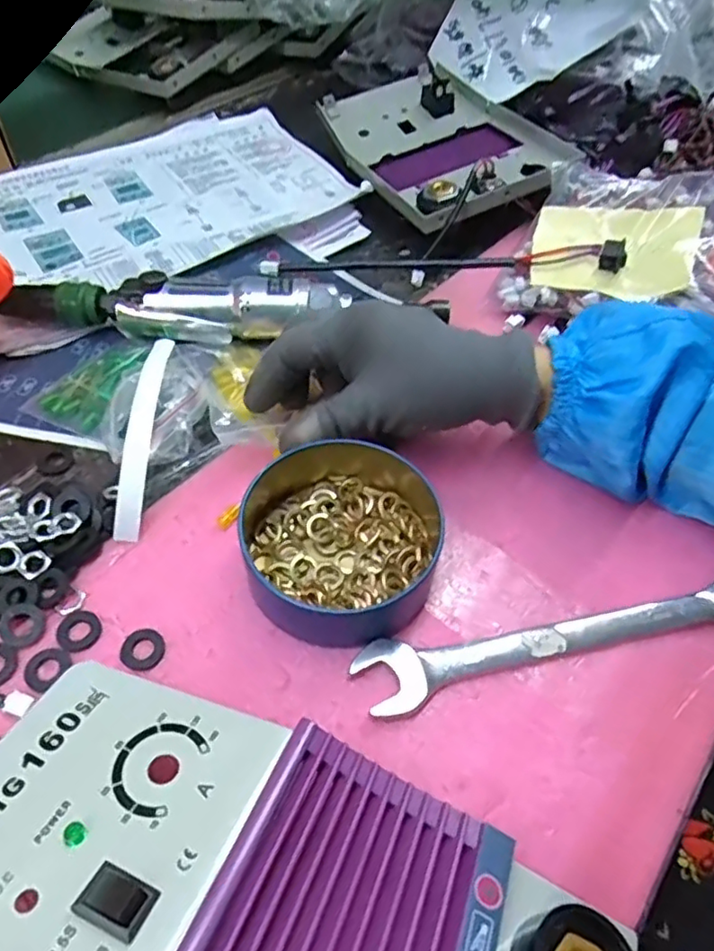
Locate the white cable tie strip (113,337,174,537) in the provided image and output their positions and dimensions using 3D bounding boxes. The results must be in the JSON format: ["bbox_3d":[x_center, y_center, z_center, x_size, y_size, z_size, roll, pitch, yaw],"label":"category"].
[{"bbox_3d":[-0.117,-0.027,0.344,0.015,0.037,0.128,0,53,-2],"label":"white cable tie strip"}]

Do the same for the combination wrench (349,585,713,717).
[{"bbox_3d":[0.108,0.077,0.293,0.216,0.008,0.031,-9,54,-9],"label":"combination wrench"}]

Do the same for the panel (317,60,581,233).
[{"bbox_3d":[0.067,-0.297,0.549,0.161,0.037,0.243,-24,58,-19],"label":"panel"}]

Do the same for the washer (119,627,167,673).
[{"bbox_3d":[-0.099,0.080,0.284,0.020,0.004,0.020,1,53,-1],"label":"washer"}]

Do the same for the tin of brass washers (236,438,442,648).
[{"bbox_3d":[-0.011,0.026,0.310,0.102,0.035,0.104,1,53,-1],"label":"tin of brass washers"}]

